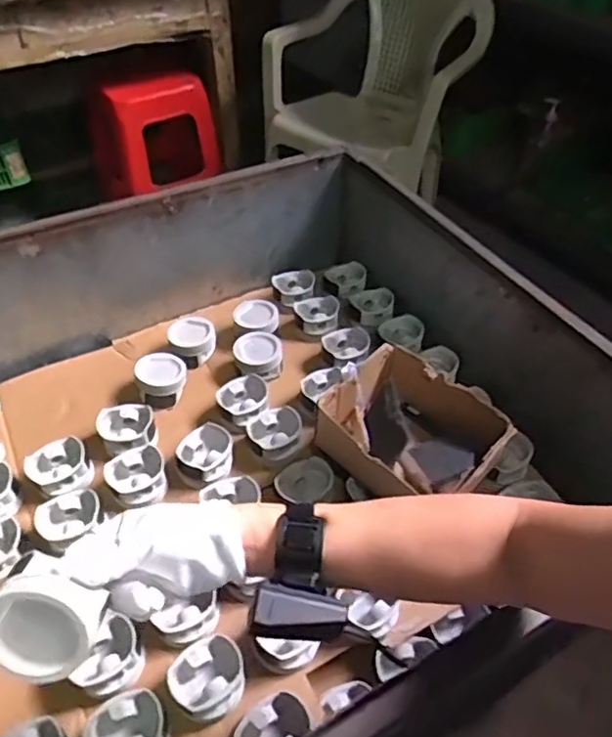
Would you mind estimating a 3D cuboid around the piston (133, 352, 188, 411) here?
[{"bbox_3d":[-0.224,0.015,0.946,0.077,0.053,0.087,-9,46,-11],"label":"piston"}]

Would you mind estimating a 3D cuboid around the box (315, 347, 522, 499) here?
[{"bbox_3d":[0.132,0.084,0.789,0.218,0.096,0.168,35,54,29],"label":"box"}]

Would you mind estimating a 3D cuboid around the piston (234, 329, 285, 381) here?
[{"bbox_3d":[-0.074,-0.020,0.976,0.082,0.044,0.082,-1,45,-3],"label":"piston"}]

